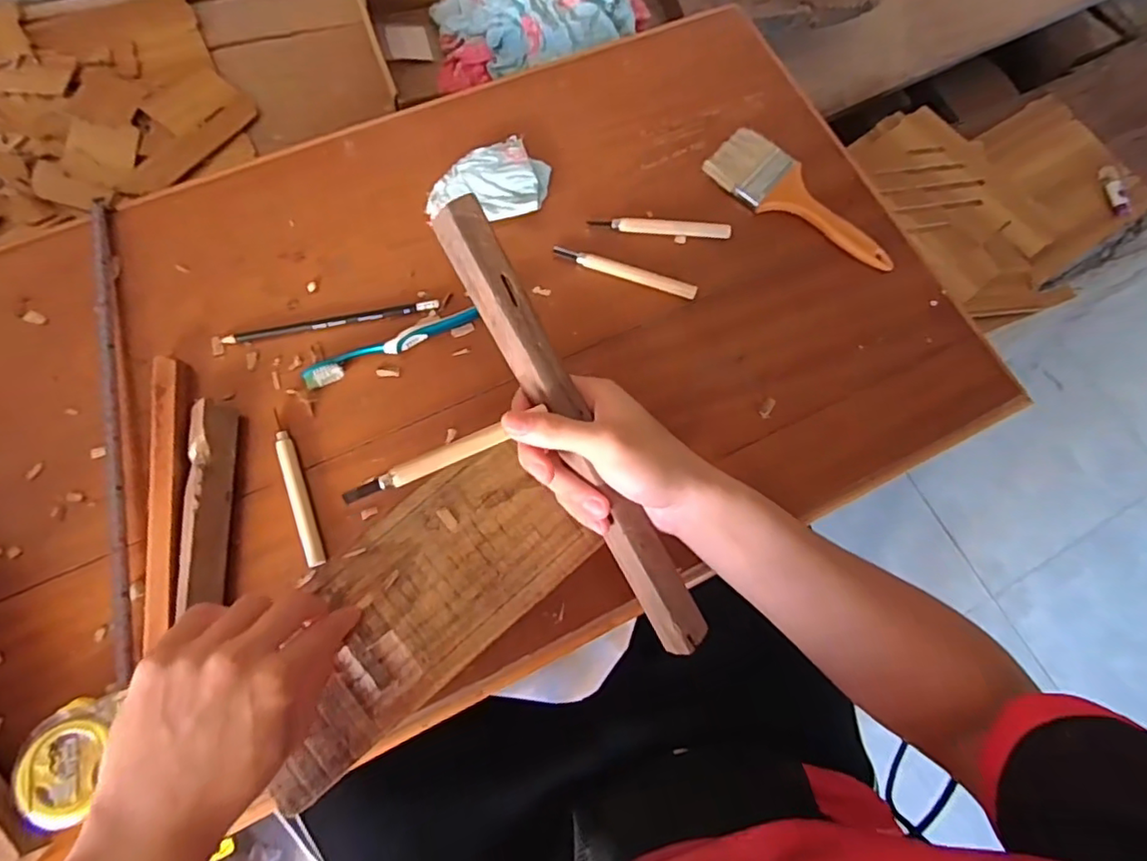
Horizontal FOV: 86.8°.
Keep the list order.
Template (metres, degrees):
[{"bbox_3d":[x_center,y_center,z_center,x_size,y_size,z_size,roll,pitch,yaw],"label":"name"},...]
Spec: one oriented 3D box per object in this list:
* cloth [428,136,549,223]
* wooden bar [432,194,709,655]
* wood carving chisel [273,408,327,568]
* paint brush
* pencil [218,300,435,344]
[{"bbox_3d":[-0.075,-0.217,0.542,0.113,0.012,0.073,-30,76,-11],"label":"cloth"},{"bbox_3d":[0.003,0.004,0.381,0.031,0.018,0.311,-30,98,-11],"label":"wooden bar"},{"bbox_3d":[-0.211,0.042,0.461,0.013,0.011,0.124,-21,74,-9],"label":"wood carving chisel"},{"bbox_3d":[0.210,-0.208,0.558,0.187,0.009,0.066,41,75,10],"label":"paint brush"},{"bbox_3d":[-0.199,-0.090,0.502,0.172,0.004,0.009,-11,73,-6],"label":"pencil"}]

